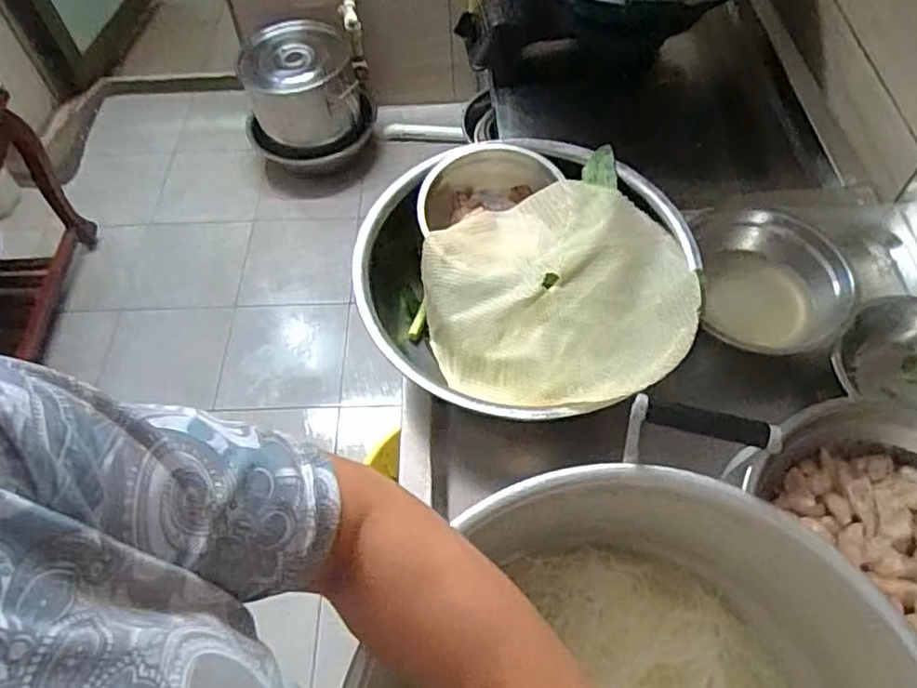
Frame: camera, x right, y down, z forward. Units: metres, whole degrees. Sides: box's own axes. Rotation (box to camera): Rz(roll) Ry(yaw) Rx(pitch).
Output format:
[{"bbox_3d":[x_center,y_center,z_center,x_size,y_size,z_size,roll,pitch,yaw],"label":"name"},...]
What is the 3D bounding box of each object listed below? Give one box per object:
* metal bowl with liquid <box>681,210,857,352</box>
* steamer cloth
[{"bbox_3d":[0.328,-0.064,0.711,0.153,0.082,0.188,8,58,8],"label":"metal bowl with liquid"},{"bbox_3d":[0.097,-0.051,0.675,0.250,0.056,0.265,-13,58,-6],"label":"steamer cloth"}]

